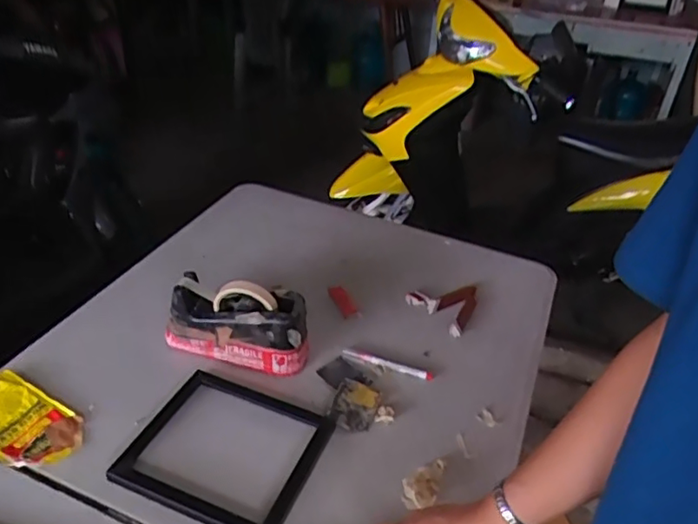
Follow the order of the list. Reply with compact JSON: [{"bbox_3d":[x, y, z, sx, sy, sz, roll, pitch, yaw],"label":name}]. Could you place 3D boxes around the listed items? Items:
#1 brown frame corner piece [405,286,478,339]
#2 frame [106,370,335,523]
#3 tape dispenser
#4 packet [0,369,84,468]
[{"bbox_3d":[0.180,0.072,1.027,0.117,0.017,0.117,-21,42,-33],"label":"brown frame corner piece"},{"bbox_3d":[-0.150,0.231,0.742,0.213,0.019,0.193,16,35,16],"label":"frame"},{"bbox_3d":[-0.162,0.088,0.866,0.206,0.121,0.072,7,33,3],"label":"tape dispenser"},{"bbox_3d":[-0.414,0.200,0.747,0.161,0.019,0.093,25,46,17],"label":"packet"}]

